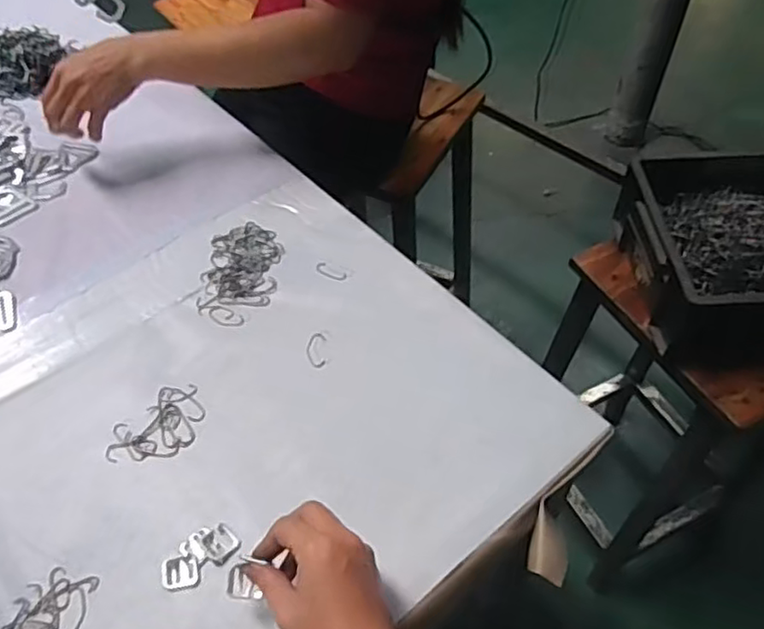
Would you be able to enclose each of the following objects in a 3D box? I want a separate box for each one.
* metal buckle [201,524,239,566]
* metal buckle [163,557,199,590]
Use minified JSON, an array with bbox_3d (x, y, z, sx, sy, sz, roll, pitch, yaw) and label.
[{"bbox_3d":[-0.124,0.177,0.502,0.026,0.004,0.023,36,62,27],"label":"metal buckle"},{"bbox_3d":[-0.150,0.192,0.486,0.024,0.004,0.022,-10,52,-5],"label":"metal buckle"}]

